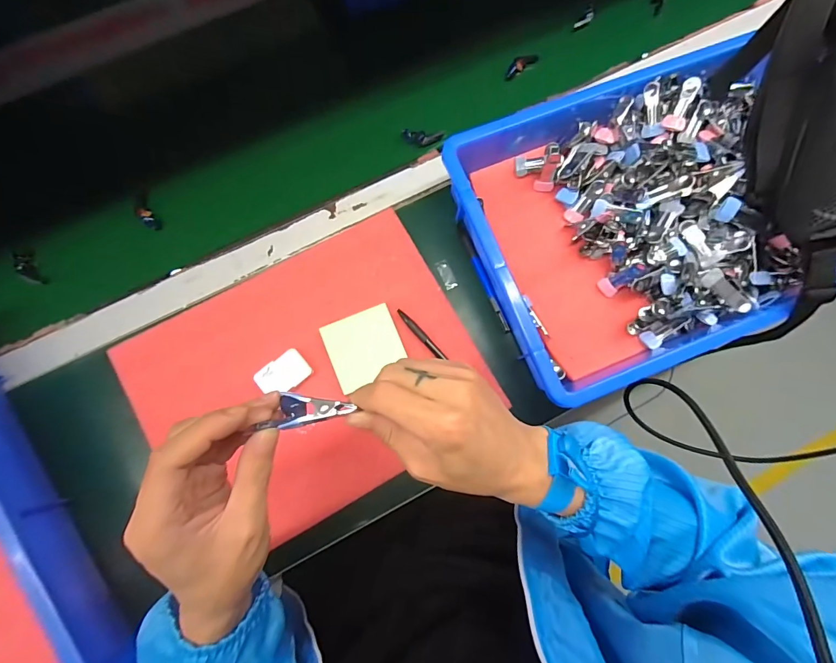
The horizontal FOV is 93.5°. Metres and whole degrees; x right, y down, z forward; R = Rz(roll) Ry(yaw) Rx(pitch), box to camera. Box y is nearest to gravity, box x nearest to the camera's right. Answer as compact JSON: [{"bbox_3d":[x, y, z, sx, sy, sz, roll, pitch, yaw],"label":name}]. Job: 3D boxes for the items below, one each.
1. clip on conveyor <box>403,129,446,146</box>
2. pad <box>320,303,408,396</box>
[{"bbox_3d":[0.007,-0.237,0.484,0.051,0.013,0.018,1,79,-1],"label":"clip on conveyor"},{"bbox_3d":[-0.058,0.017,0.430,0.077,0.015,0.075,-24,80,-6],"label":"pad"}]

